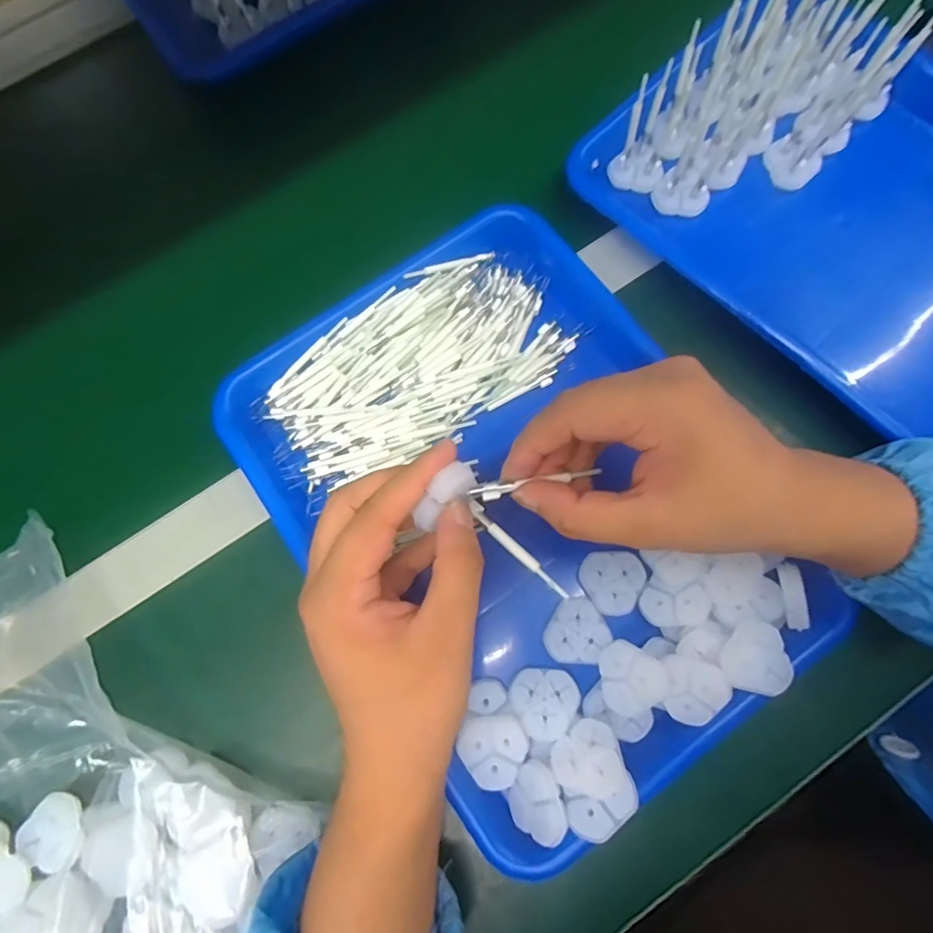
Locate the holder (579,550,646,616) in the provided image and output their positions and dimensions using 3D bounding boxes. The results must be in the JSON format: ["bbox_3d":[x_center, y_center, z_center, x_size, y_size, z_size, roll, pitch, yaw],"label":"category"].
[{"bbox_3d":[0.086,0.067,0.310,0.036,0.004,0.036,-1,76,3],"label":"holder"}]

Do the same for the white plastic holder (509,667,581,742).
[{"bbox_3d":[0.044,0.129,0.294,0.036,0.004,0.036,-3,58,6],"label":"white plastic holder"}]

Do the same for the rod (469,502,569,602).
[{"bbox_3d":[0.024,0.039,0.249,0.006,0.004,0.061,-43,71,-10],"label":"rod"}]

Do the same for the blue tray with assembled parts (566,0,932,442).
[{"bbox_3d":[0.272,-0.177,0.345,0.327,0.076,0.249,44,82,12],"label":"blue tray with assembled parts"}]

